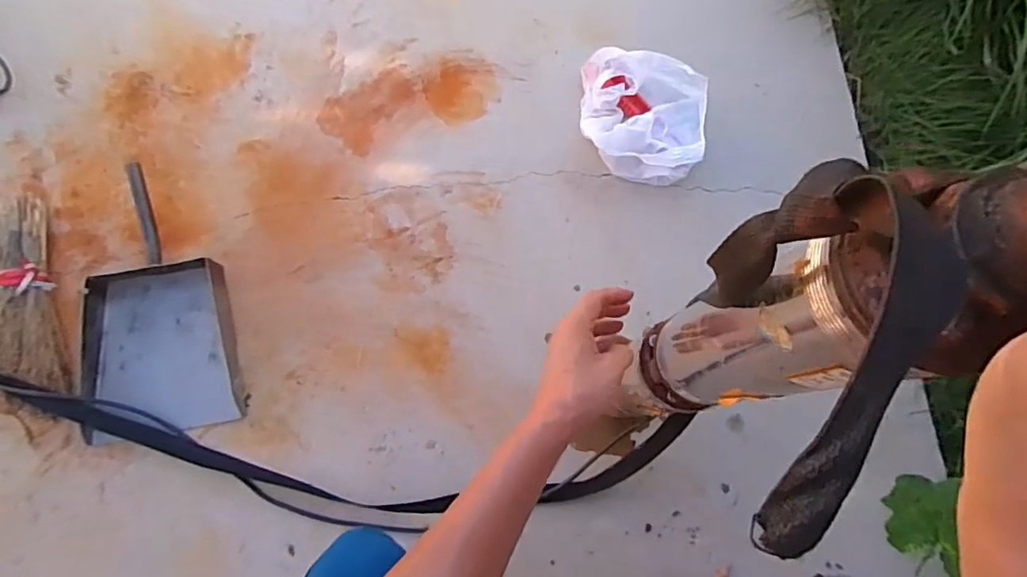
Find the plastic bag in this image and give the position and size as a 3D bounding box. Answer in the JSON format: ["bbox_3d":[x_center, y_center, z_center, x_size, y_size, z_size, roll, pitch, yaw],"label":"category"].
[{"bbox_3d":[0.207,-0.283,0.924,0.215,0.071,0.186,16,76,2],"label":"plastic bag"}]

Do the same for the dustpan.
[{"bbox_3d":[-0.540,0.027,0.845,0.205,0.075,0.375,-12,77,-5],"label":"dustpan"}]

